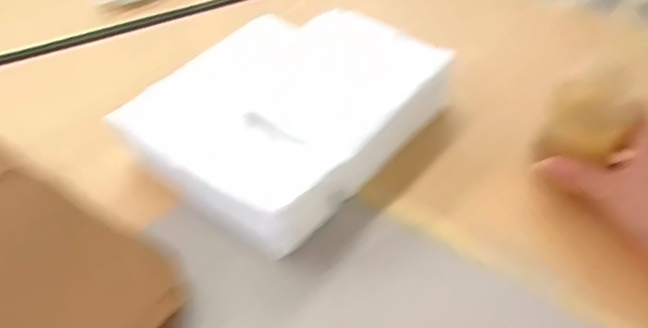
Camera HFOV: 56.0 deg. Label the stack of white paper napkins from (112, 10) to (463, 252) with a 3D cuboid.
[{"bbox_3d":[-0.030,-0.047,0.521,0.188,0.052,0.241,31,53,25],"label":"stack of white paper napkins"}]

